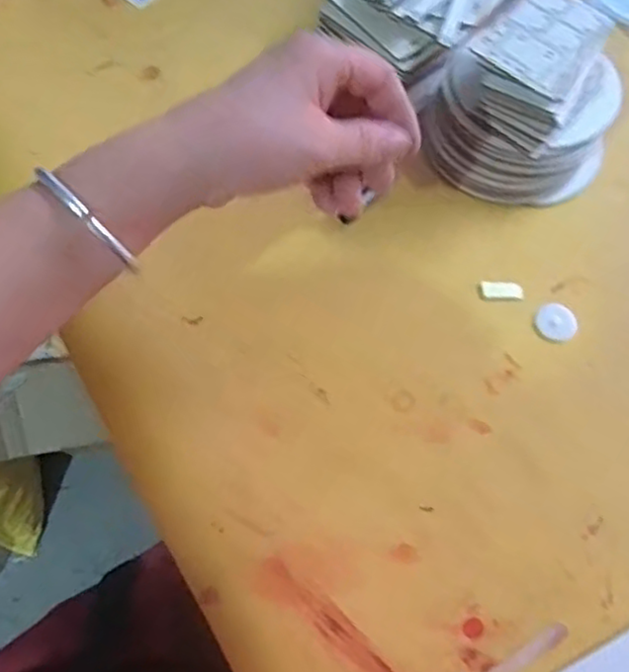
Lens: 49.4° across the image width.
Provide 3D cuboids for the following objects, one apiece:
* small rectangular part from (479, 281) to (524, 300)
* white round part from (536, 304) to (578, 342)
[{"bbox_3d":[0.130,-0.031,0.477,0.029,0.004,0.013,1,66,2],"label":"small rectangular part"},{"bbox_3d":[0.166,-0.010,0.467,0.027,0.004,0.028,-1,66,1],"label":"white round part"}]

